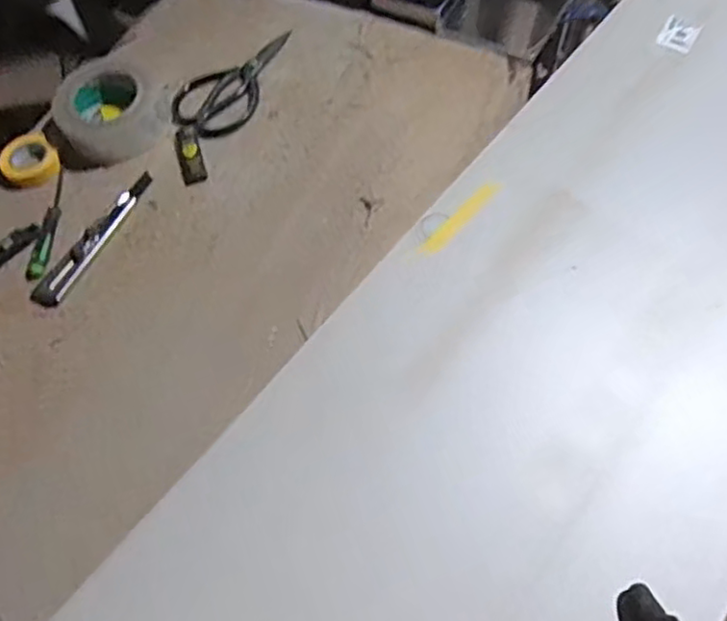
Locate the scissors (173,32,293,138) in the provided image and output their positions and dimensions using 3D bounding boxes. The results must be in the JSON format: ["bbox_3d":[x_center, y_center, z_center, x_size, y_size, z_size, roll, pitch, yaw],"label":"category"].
[{"bbox_3d":[-0.154,-0.284,0.824,0.091,0.014,0.187,22,63,14],"label":"scissors"}]

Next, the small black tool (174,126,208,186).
[{"bbox_3d":[-0.198,-0.178,0.769,0.027,0.007,0.081,-17,61,-8],"label":"small black tool"}]

